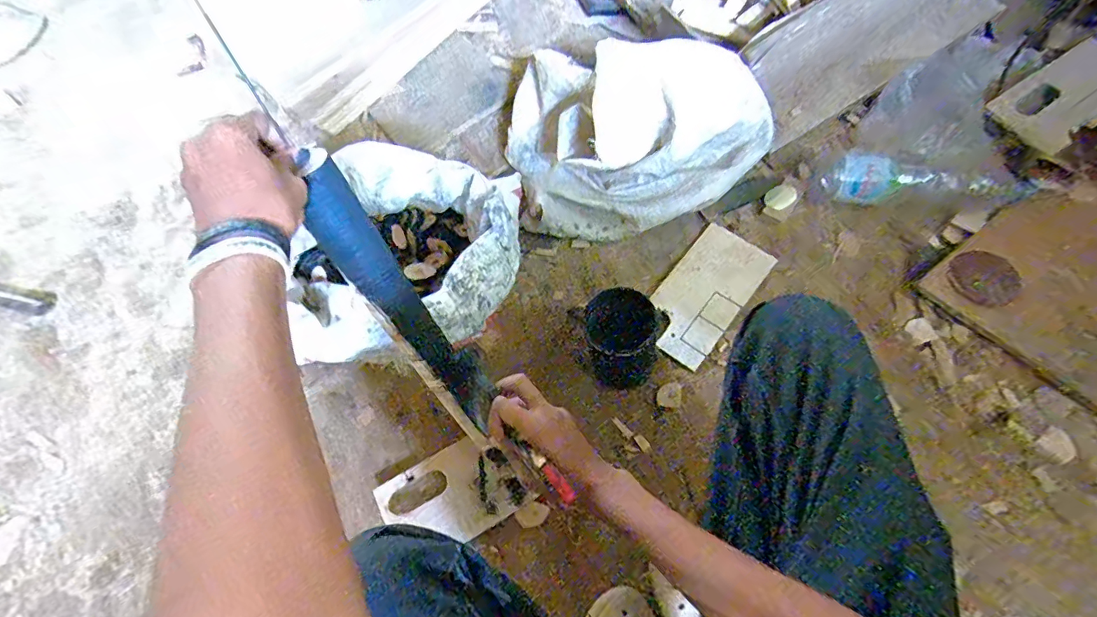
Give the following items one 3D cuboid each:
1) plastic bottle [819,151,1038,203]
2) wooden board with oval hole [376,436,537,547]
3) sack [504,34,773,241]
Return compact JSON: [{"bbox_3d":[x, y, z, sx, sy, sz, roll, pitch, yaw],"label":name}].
[{"bbox_3d":[0.629,-0.213,0.820,0.313,0.085,0.063,4,65,7],"label":"plastic bottle"},{"bbox_3d":[-0.136,0.269,0.693,0.191,0.017,0.126,-30,66,-9],"label":"wooden board with oval hole"},{"bbox_3d":[0.147,-0.334,0.860,0.432,0.198,0.351,-6,65,-1],"label":"sack"}]

